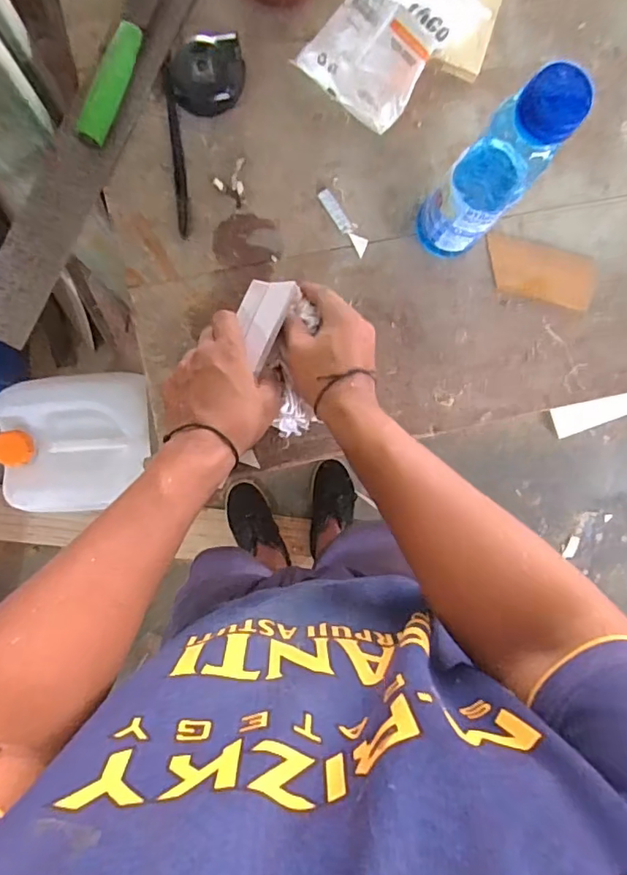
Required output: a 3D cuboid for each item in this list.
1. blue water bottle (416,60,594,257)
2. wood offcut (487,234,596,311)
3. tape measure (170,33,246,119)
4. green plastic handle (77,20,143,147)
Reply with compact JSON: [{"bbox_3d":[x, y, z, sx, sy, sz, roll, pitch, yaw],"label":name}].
[{"bbox_3d":[0.135,-0.201,0.430,0.061,0.216,0.050,40,87,-4],"label":"blue water bottle"},{"bbox_3d":[0.229,-0.167,0.543,0.113,0.004,0.056,13,87,-3],"label":"wood offcut"},{"bbox_3d":[-0.095,-0.332,0.487,0.064,0.037,0.073,21,89,-5],"label":"tape measure"},{"bbox_3d":[-0.183,-0.319,0.486,0.021,0.017,0.111,21,89,-5],"label":"green plastic handle"}]

